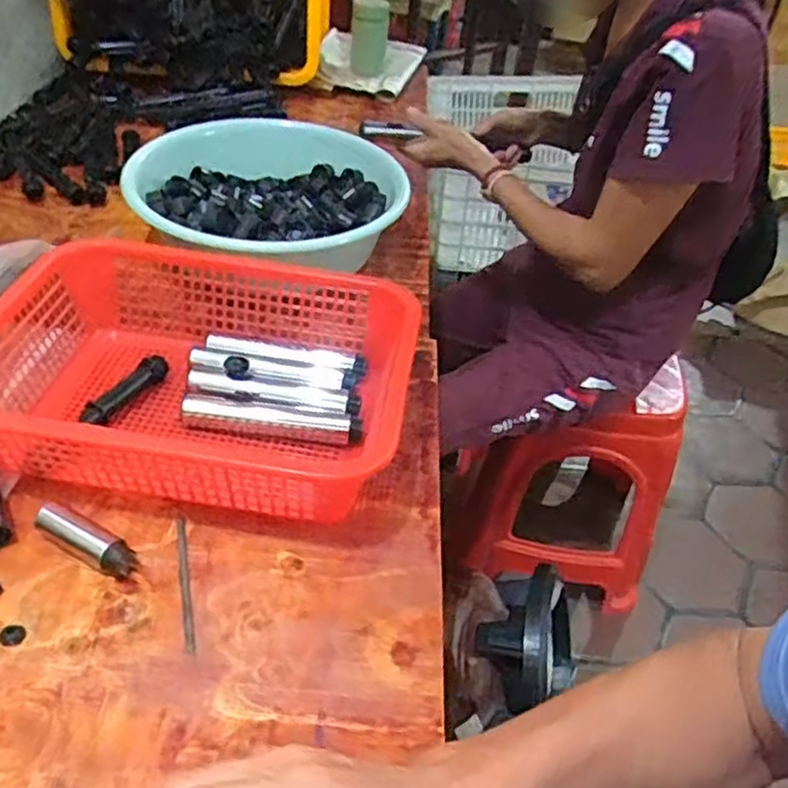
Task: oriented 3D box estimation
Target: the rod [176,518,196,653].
[{"bbox_3d":[-0.147,0.132,0.503,0.007,0.006,0.106,-7,44,-16],"label":"rod"}]

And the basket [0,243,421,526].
[{"bbox_3d":[-0.164,-0.013,0.593,0.346,0.094,0.245,10,42,2],"label":"basket"}]

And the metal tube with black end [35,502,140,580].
[{"bbox_3d":[-0.218,0.103,0.506,0.079,0.023,0.021,23,44,16],"label":"metal tube with black end"}]

